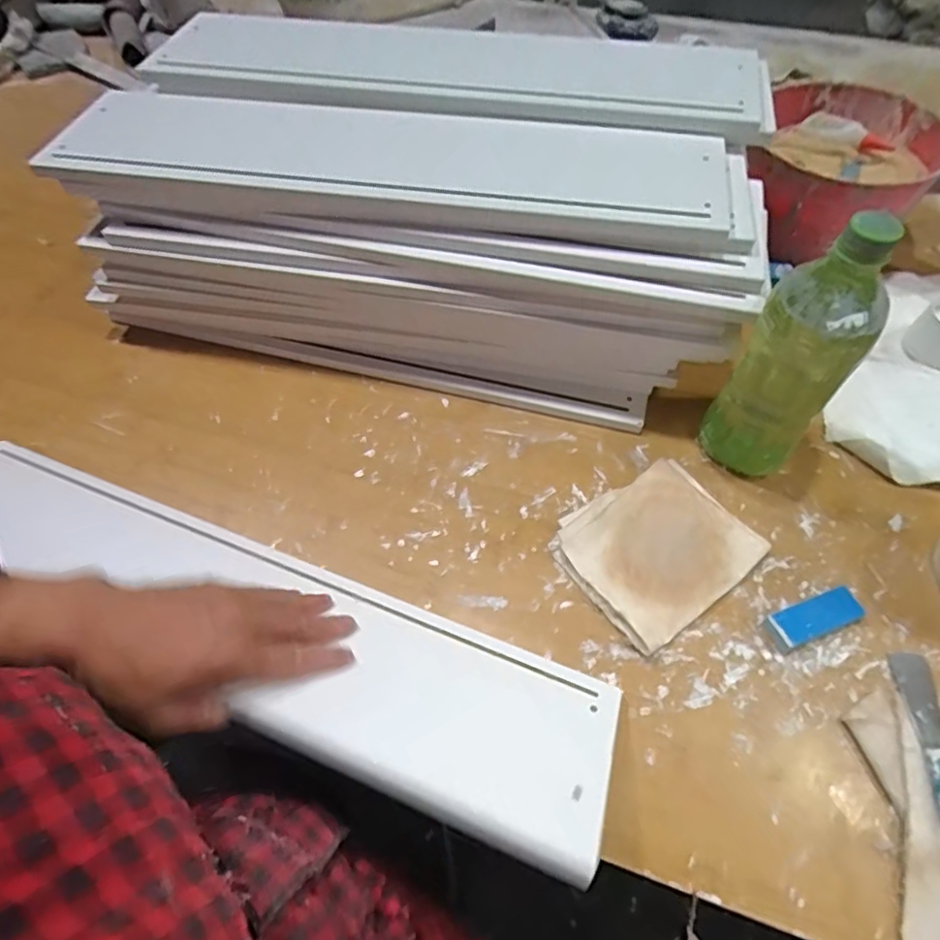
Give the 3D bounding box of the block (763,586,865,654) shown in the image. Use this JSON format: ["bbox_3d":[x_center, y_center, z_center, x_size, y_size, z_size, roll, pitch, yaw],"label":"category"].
[{"bbox_3d":[0.251,0.108,0.420,0.069,0.013,0.026,-20,58,-9],"label":"block"}]

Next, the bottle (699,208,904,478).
[{"bbox_3d":[0.237,-0.079,0.429,0.078,0.206,0.065,37,66,24],"label":"bottle"}]

